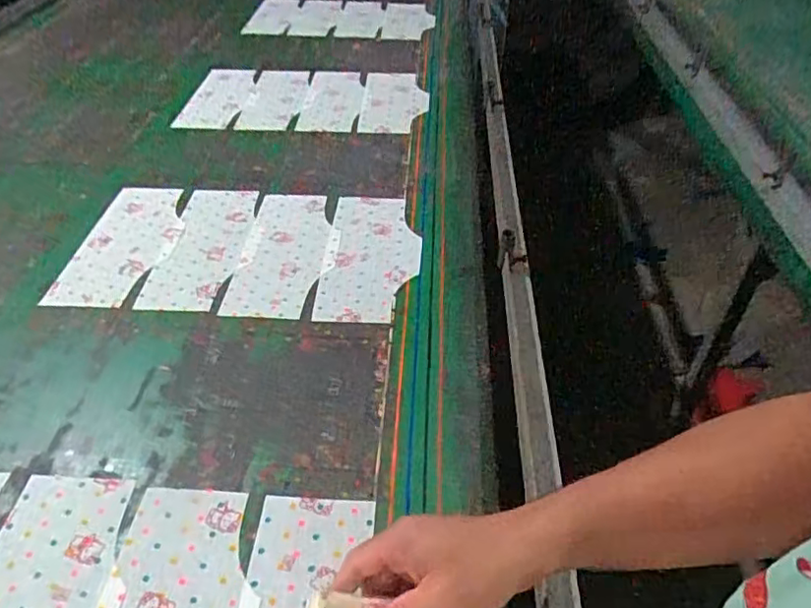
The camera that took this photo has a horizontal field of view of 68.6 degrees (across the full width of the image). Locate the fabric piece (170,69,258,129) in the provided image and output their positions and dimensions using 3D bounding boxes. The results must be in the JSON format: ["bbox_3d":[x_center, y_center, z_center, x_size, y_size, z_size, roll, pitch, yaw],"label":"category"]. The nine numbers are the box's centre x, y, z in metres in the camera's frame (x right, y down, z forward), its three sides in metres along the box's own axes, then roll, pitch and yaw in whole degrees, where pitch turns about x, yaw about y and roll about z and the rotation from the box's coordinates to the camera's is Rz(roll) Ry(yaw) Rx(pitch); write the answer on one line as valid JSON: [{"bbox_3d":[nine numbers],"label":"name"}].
[{"bbox_3d":[-0.389,-0.448,1.259,0.135,0.011,0.274,2,43,4],"label":"fabric piece"}]

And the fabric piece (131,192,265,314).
[{"bbox_3d":[-0.285,-0.089,0.877,0.135,0.011,0.280,1,43,1],"label":"fabric piece"}]

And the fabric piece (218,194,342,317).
[{"bbox_3d":[-0.168,-0.085,0.870,0.134,0.006,0.293,1,43,3],"label":"fabric piece"}]

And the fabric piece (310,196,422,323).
[{"bbox_3d":[-0.047,-0.074,0.863,0.133,0.009,0.287,1,43,3],"label":"fabric piece"}]

